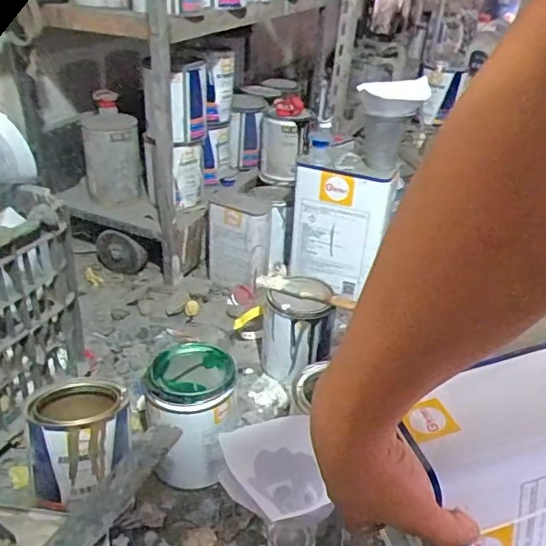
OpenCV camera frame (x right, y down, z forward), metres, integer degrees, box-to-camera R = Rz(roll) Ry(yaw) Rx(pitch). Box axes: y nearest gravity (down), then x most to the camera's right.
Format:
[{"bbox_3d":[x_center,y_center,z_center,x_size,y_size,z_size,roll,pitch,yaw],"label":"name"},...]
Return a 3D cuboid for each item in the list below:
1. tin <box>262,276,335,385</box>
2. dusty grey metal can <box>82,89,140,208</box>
[{"bbox_3d":[0.036,0.089,0.839,0.098,0.133,0.102,1,32,-6],"label":"tin"},{"bbox_3d":[-0.289,-0.218,1.022,0.099,0.180,0.090,-5,33,-14],"label":"dusty grey metal can"}]

